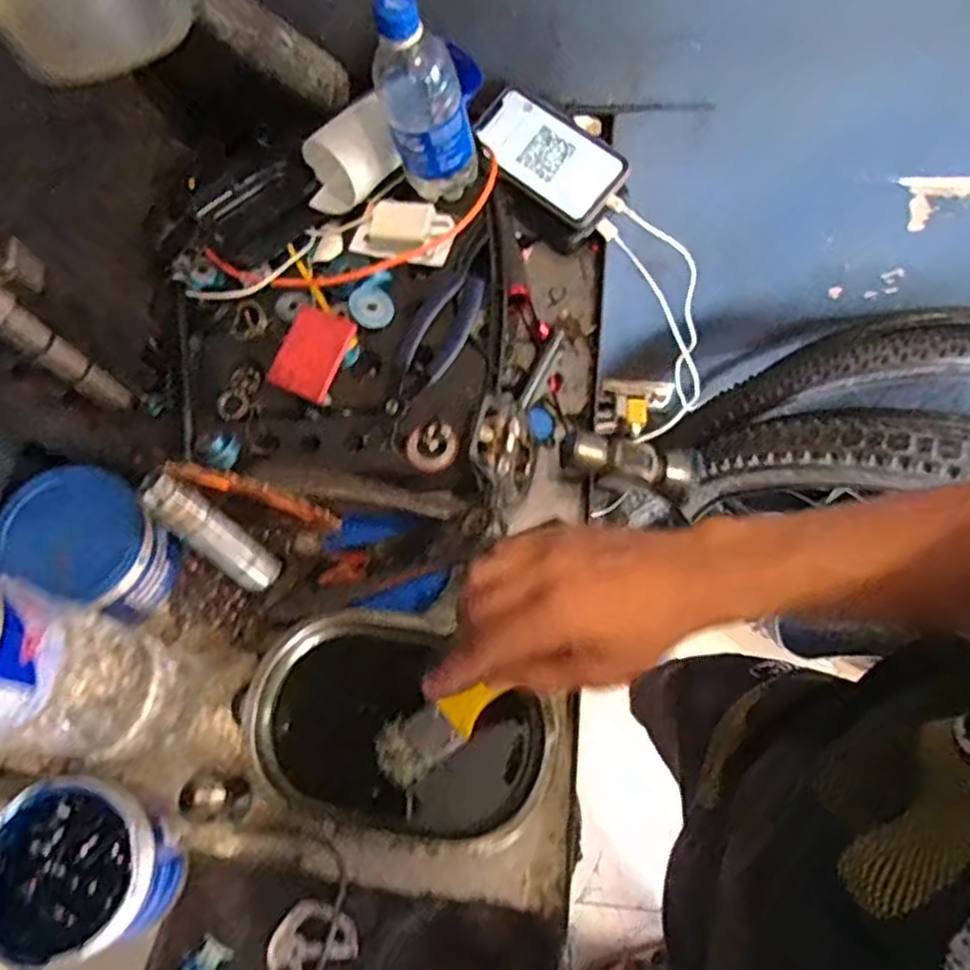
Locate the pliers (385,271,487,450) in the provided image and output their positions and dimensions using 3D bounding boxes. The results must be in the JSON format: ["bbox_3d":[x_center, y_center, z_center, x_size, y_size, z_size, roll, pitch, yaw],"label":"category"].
[{"bbox_3d":[-0.047,-0.109,0.609,0.048,0.013,0.160,21,71,10],"label":"pliers"}]

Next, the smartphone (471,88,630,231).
[{"bbox_3d":[0.058,-0.313,0.707,0.157,0.011,0.078,42,90,16],"label":"smartphone"}]

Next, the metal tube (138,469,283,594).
[{"bbox_3d":[-0.193,0.036,0.538,0.032,0.116,0.024,-50,36,-15],"label":"metal tube"}]

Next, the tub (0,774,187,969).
[{"bbox_3d":[-0.260,0.245,0.490,0.099,0.085,0.096,-1,69,2],"label":"tub"}]

